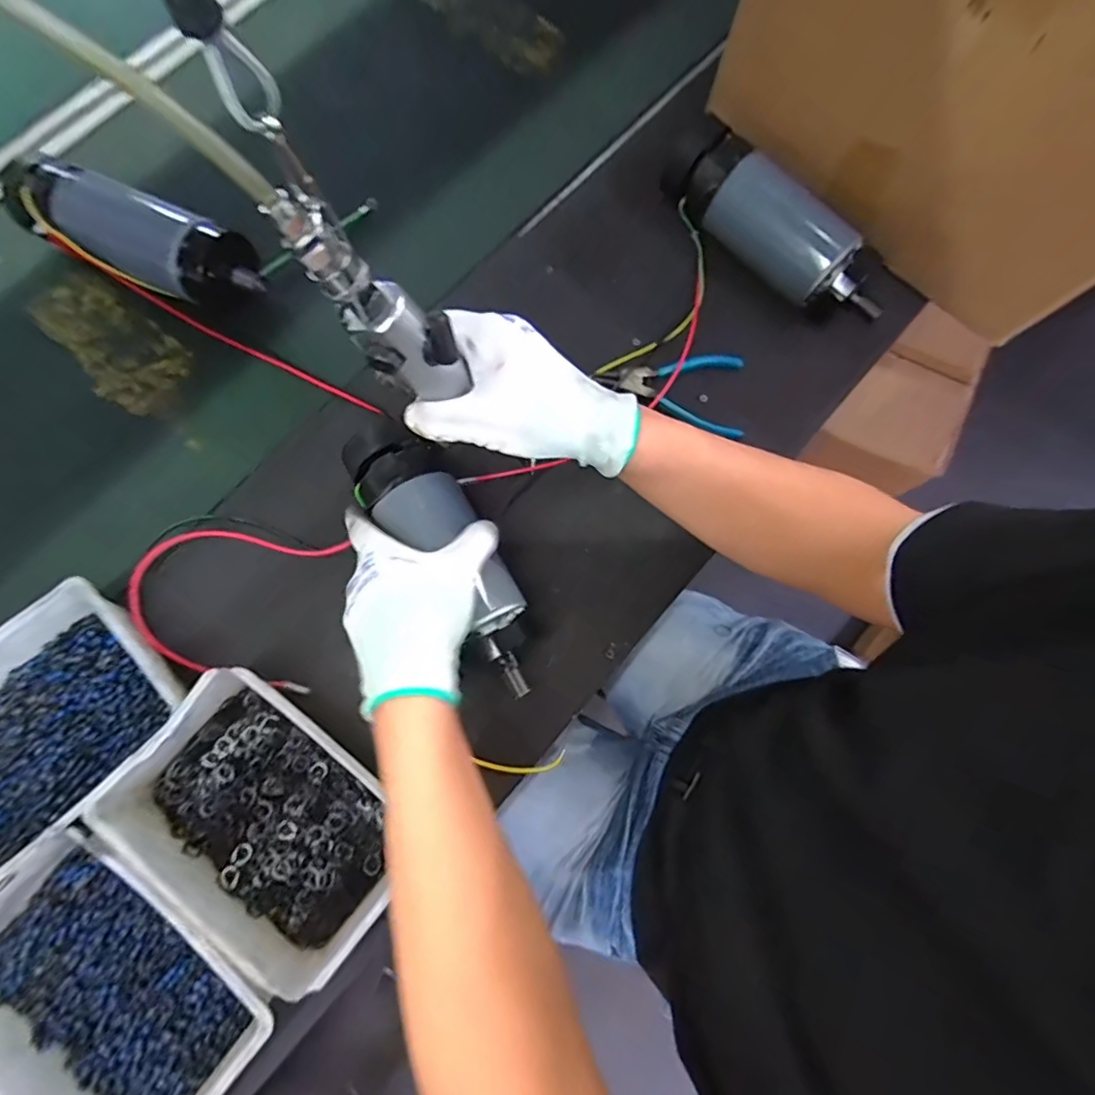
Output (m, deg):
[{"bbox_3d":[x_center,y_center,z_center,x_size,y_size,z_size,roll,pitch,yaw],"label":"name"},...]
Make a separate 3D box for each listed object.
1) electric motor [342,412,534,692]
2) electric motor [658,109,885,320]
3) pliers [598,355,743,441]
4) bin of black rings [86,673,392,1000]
[{"bbox_3d":[-0.081,-0.005,0.425,0.064,0.061,0.249,-36,79,-8],"label":"electric motor"},{"bbox_3d":[0.205,-0.289,0.502,0.065,0.057,0.233,-40,83,-9],"label":"electric motor"},{"bbox_3d":[0.114,-0.144,0.496,0.128,0.018,0.074,5,79,-1],"label":"pliers"},{"bbox_3d":[-0.198,0.197,0.397,0.201,0.048,0.147,37,80,5],"label":"bin of black rings"}]

